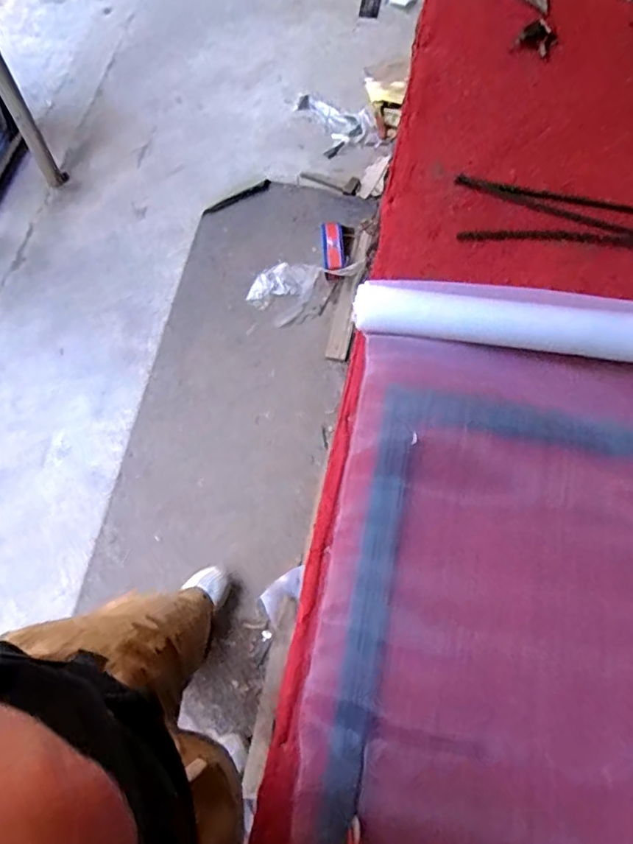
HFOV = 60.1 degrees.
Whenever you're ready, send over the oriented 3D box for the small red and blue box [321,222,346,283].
[{"bbox_3d":[0.057,-0.549,1.758,0.068,0.032,0.197,-2,81,-1],"label":"small red and blue box"}]

